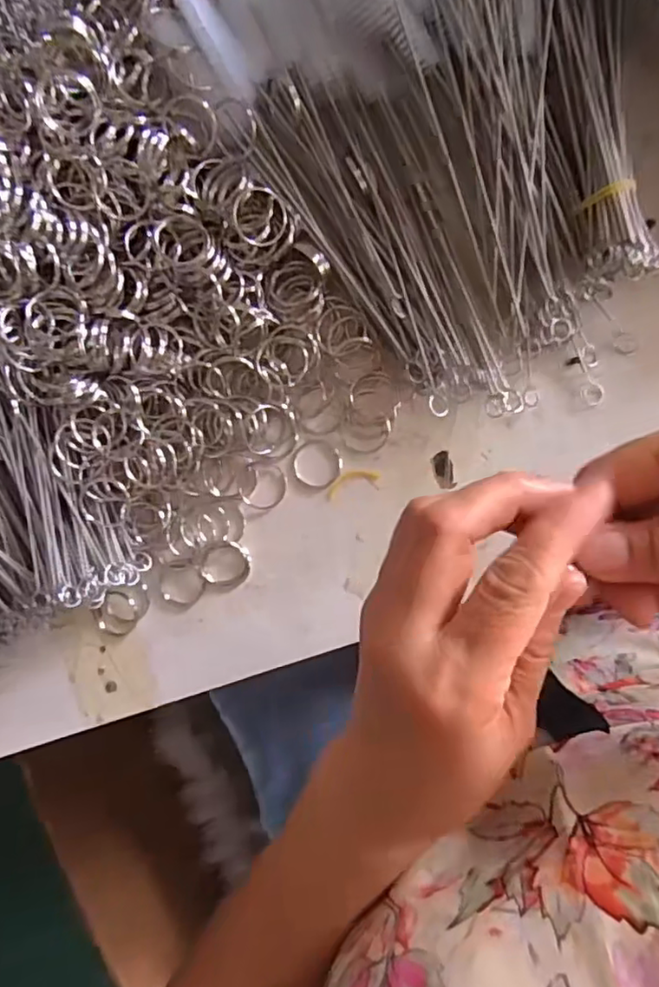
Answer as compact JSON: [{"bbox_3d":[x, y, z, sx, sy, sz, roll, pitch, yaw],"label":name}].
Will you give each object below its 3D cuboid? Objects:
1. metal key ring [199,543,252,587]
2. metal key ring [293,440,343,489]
[{"bbox_3d":[-0.054,0.037,0.306,0.026,0.006,0.023,-31,88,7],"label":"metal key ring"},{"bbox_3d":[-0.006,-0.015,0.302,0.024,0.004,0.024,0,92,7],"label":"metal key ring"}]

